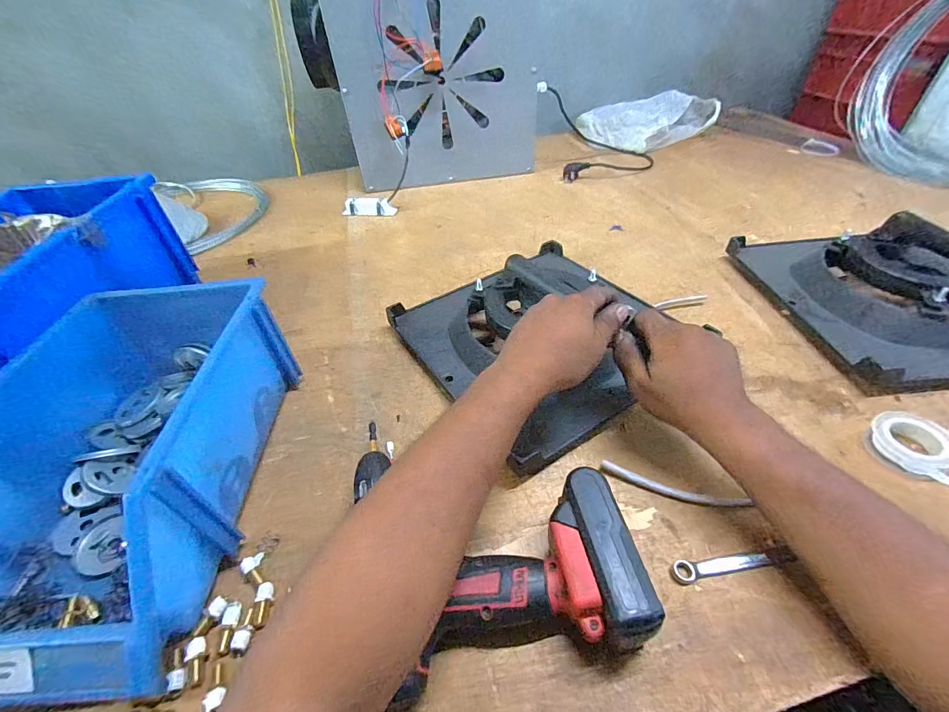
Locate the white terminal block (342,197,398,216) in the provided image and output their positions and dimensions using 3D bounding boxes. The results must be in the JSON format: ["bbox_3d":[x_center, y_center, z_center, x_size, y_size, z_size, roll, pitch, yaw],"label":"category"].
[{"bbox_3d":[-0.221,-0.313,0.849,0.109,0.028,0.031,4,44,9],"label":"white terminal block"}]

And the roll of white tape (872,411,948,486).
[{"bbox_3d":[0.404,0.078,0.371,0.062,0.020,0.064,-2,43,2],"label":"roll of white tape"}]

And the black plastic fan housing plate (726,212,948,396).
[{"bbox_3d":[0.544,-0.106,0.498,0.294,0.094,0.292,-5,43,0],"label":"black plastic fan housing plate"}]

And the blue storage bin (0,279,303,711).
[{"bbox_3d":[-0.301,0.081,0.355,0.192,0.128,0.335,-5,43,0],"label":"blue storage bin"}]

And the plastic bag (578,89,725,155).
[{"bbox_3d":[0.457,-0.635,1.092,0.286,0.082,0.255,-27,47,-22],"label":"plastic bag"}]

